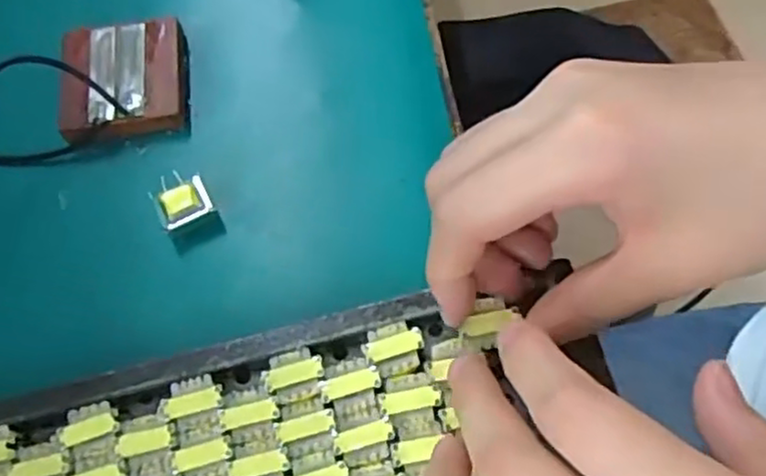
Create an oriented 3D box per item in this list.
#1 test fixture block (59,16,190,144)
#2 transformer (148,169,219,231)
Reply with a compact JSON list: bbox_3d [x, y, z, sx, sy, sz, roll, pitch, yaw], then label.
[{"bbox_3d":[-0.105,-0.064,0.291,0.048,0.017,0.047,-9,69,0],"label":"test fixture block"},{"bbox_3d":[-0.074,-0.012,0.269,0.019,0.019,0.021,-30,70,-8],"label":"transformer"}]

